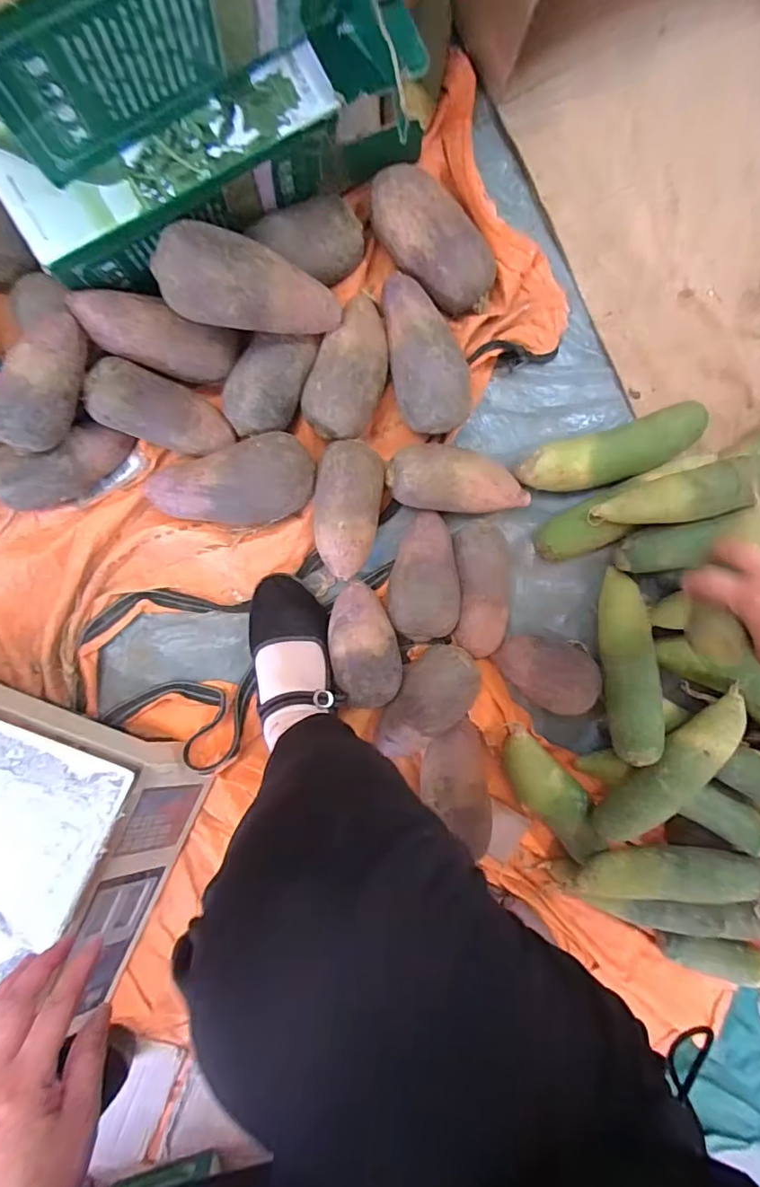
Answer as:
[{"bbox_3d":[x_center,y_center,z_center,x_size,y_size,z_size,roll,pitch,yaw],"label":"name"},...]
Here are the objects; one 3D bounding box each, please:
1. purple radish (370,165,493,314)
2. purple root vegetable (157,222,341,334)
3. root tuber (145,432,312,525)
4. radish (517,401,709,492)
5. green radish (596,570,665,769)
[{"bbox_3d":[0.053,-0.352,0.525,0.077,0.063,0.154,-41,99,-1],"label":"purple radish"},{"bbox_3d":[-0.112,-0.271,0.464,0.161,0.059,0.071,2,98,-29],"label":"purple root vegetable"},{"bbox_3d":[-0.150,-0.112,0.525,0.167,0.068,0.086,-8,97,-5],"label":"root tuber"},{"bbox_3d":[0.255,-0.157,0.582,0.212,0.055,0.059,-18,99,-3],"label":"radish"},{"bbox_3d":[0.275,0.075,0.569,0.049,0.046,0.209,3,72,-6],"label":"green radish"}]

